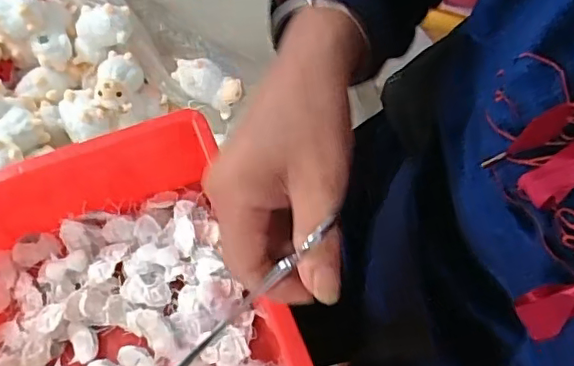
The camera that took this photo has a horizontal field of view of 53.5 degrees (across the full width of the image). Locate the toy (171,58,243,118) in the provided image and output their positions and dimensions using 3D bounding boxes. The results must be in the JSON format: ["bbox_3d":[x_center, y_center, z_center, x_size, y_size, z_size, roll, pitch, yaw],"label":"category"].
[{"bbox_3d":[-0.140,-0.169,0.971,0.127,0.062,0.060,23,67,12],"label":"toy"}]

